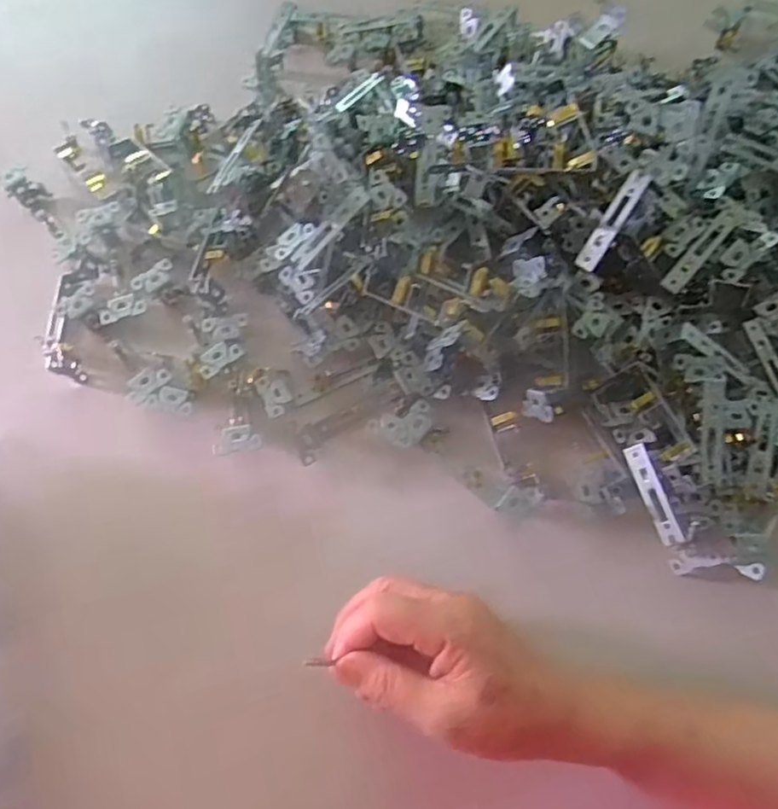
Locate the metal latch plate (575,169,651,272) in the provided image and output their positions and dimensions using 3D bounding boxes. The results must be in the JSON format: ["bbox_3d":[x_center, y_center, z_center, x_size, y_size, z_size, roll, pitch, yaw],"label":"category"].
[{"bbox_3d":[0.147,-0.121,0.416,0.014,0.010,0.068,33,108,11],"label":"metal latch plate"}]

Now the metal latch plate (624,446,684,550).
[{"bbox_3d":[0.175,0.059,0.416,0.007,0.016,0.066,0,63,-42],"label":"metal latch plate"}]

